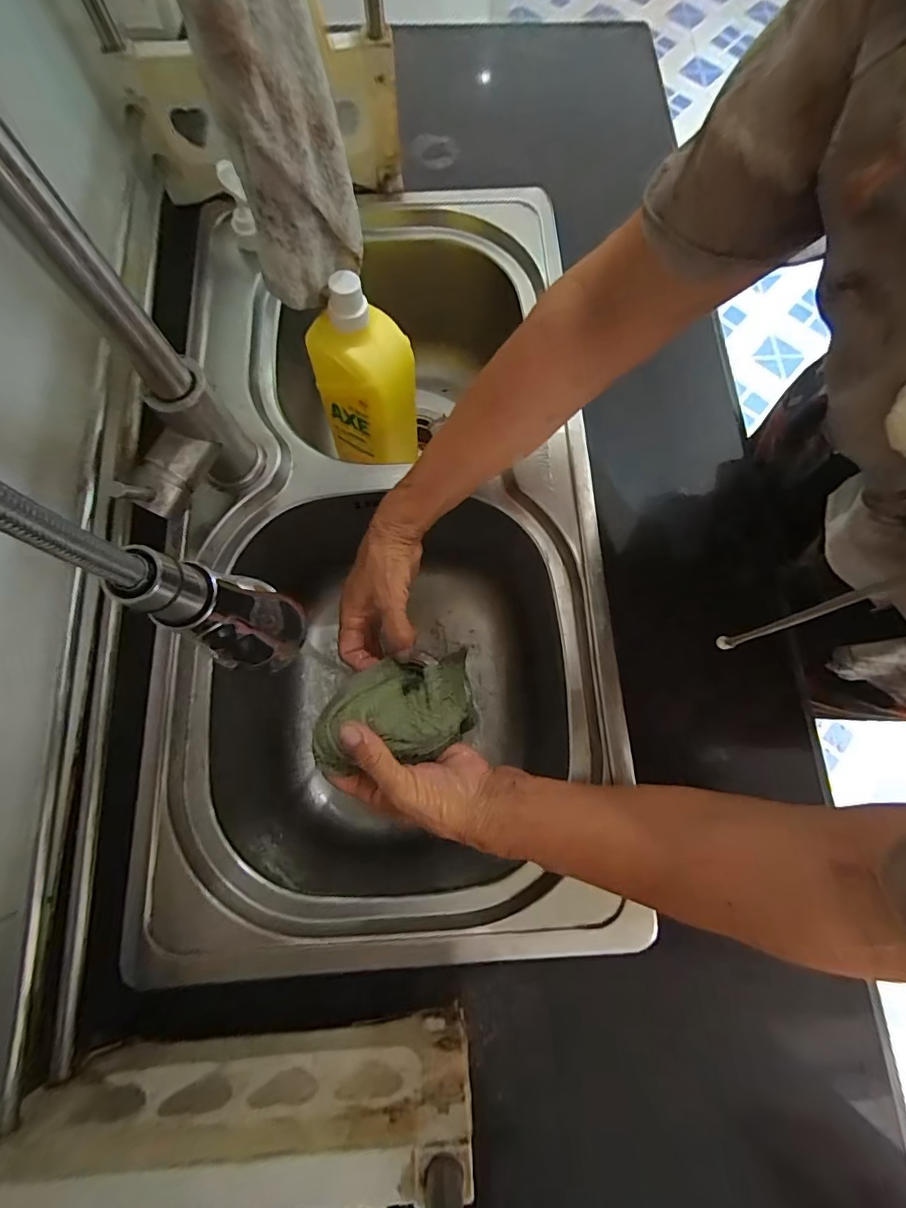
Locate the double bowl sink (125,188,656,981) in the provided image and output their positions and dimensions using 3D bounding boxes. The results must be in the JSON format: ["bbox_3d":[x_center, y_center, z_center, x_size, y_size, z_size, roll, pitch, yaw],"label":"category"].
[{"bbox_3d":[-0.062,-0.069,0.529,0.364,0.209,0.695,-2,75,-1],"label":"double bowl sink"}]

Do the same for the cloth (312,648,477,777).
[{"bbox_3d":[-0.044,0.081,0.390,0.117,0.069,0.080,-7,75,-2],"label":"cloth"}]

